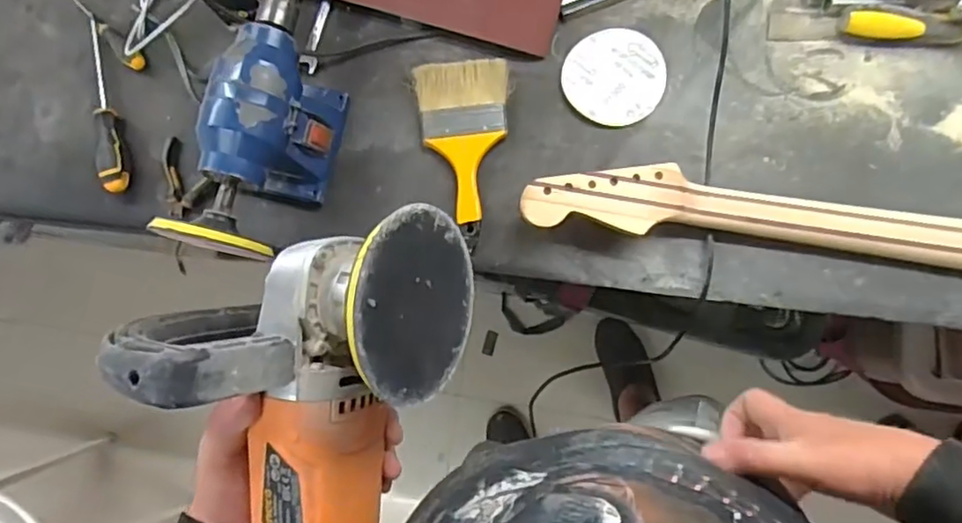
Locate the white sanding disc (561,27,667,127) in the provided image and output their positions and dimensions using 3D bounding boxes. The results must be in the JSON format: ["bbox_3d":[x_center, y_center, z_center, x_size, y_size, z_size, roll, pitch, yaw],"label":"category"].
[{"bbox_3d":[0.155,-0.215,0.709,0.112,0.007,0.117,0,81,2],"label":"white sanding disc"}]

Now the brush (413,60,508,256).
[{"bbox_3d":[-0.015,-0.128,0.710,0.104,0.025,0.208,-6,81,6],"label":"brush"}]

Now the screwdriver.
[{"bbox_3d":[-0.477,-0.201,0.772,0.028,0.035,0.233,-15,80,5],"label":"screwdriver"}]

